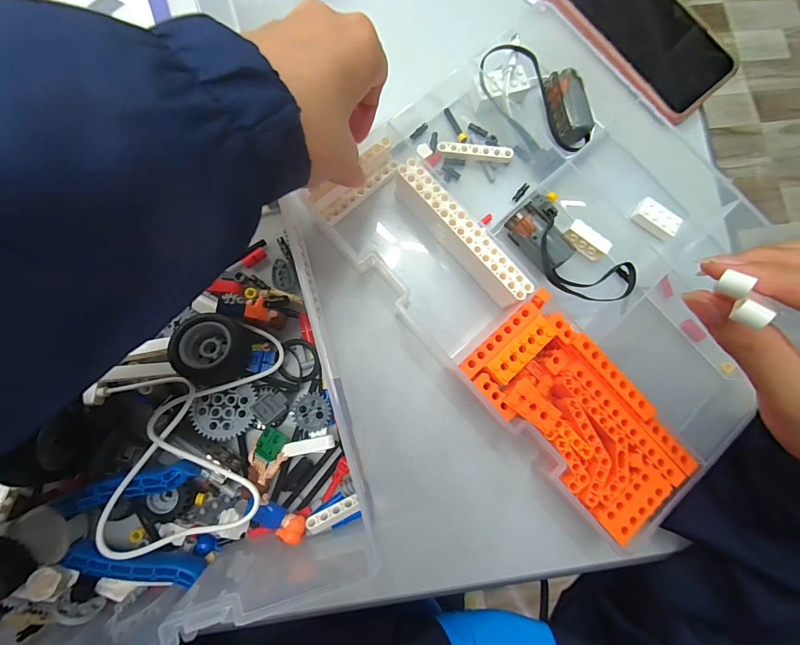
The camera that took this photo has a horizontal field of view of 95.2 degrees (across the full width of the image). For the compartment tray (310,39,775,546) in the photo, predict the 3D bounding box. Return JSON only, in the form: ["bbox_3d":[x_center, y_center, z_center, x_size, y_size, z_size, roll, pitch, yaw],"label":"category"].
[{"bbox_3d":[0.125,-0.047,0.259,0.231,0.044,0.308,-41,88,-8],"label":"compartment tray"}]

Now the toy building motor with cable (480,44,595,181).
[{"bbox_3d":[0.104,-0.164,0.271,0.061,0.027,0.092,-37,87,-7],"label":"toy building motor with cable"}]

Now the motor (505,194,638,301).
[{"bbox_3d":[0.120,-0.049,0.261,0.097,0.024,0.045,42,82,1],"label":"motor"}]

